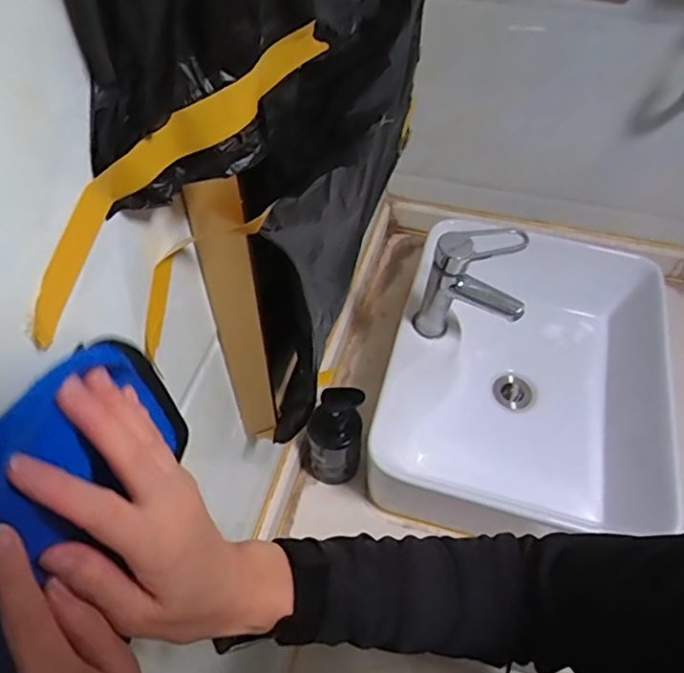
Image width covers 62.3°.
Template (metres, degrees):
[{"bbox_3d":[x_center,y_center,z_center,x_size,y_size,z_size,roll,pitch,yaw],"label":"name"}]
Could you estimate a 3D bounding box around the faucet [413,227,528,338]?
[{"bbox_3d":[0.169,-0.064,0.721,0.121,0.159,0.077,18,55,12],"label":"faucet"}]

